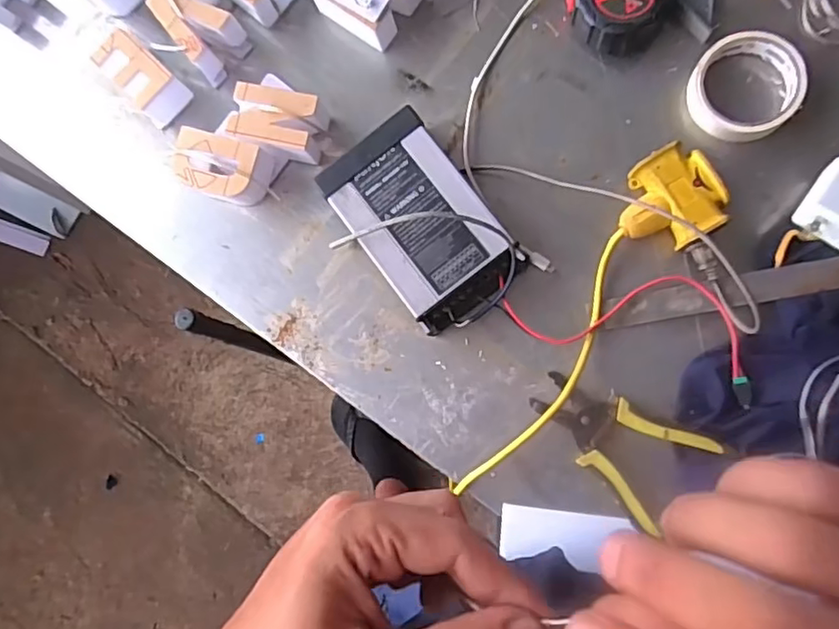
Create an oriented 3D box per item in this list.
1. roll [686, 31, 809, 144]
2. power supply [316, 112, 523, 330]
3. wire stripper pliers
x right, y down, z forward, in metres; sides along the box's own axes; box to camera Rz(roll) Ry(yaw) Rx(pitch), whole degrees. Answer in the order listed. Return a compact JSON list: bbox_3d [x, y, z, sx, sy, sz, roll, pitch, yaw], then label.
[{"bbox_3d":[0.289,-0.201,0.539,0.092,0.033,0.092,0,87,8],"label":"roll"},{"bbox_3d":[0.000,-0.080,0.555,0.112,0.050,0.184,-37,82,4],"label":"power supply"},{"bbox_3d":[0.166,0.111,0.526,0.145,0.018,0.086,31,91,9],"label":"wire stripper pliers"}]

